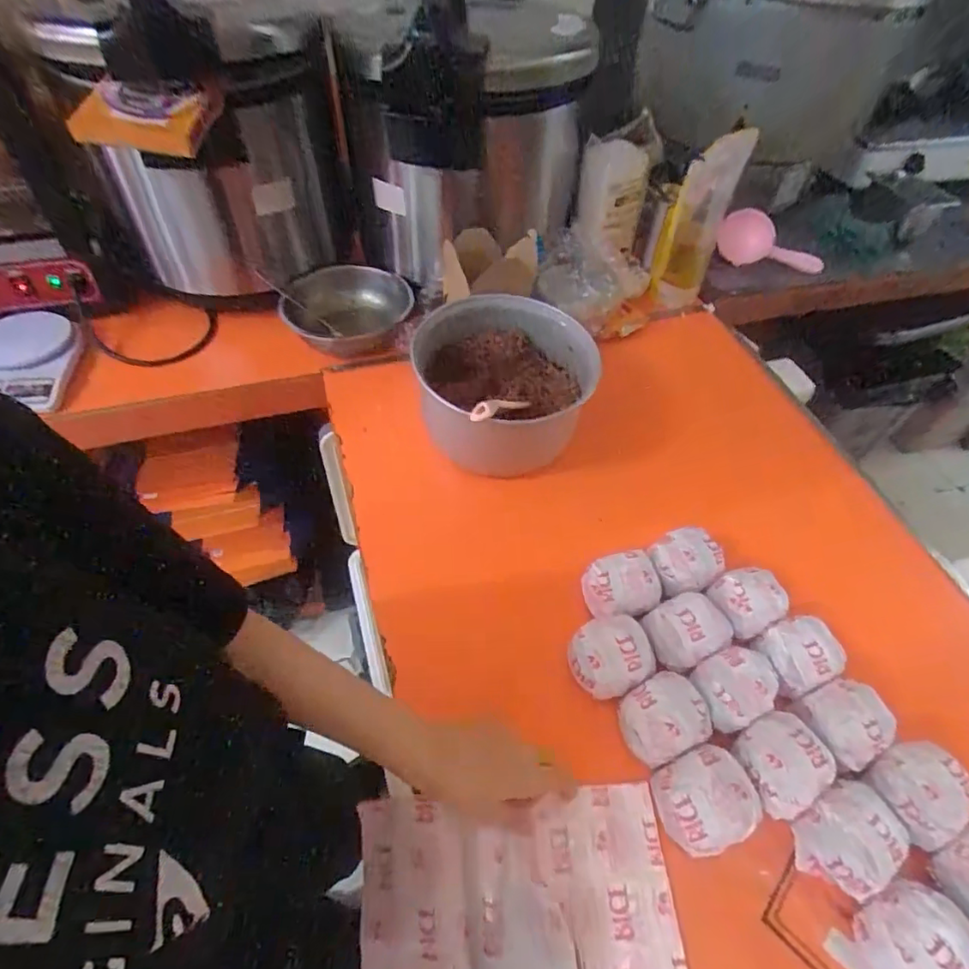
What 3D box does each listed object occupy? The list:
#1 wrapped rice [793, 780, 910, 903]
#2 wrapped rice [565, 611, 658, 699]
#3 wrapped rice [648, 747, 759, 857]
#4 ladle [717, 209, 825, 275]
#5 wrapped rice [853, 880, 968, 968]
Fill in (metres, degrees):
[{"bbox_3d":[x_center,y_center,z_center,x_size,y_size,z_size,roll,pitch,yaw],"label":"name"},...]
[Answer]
[{"bbox_3d":[0.311,0.294,0.466,0.086,0.058,0.067,-37,63,-27],"label":"wrapped rice"},{"bbox_3d":[0.122,0.167,0.542,0.075,0.040,0.070,2,52,-2],"label":"wrapped rice"},{"bbox_3d":[0.193,0.276,0.485,0.083,0.058,0.074,-16,55,-16],"label":"wrapped rice"},{"bbox_3d":[0.533,-0.451,1.047,0.235,0.089,0.071,9,50,-22],"label":"ladle"},{"bbox_3d":[0.334,0.355,0.432,0.080,0.062,0.066,-29,59,-23],"label":"wrapped rice"}]

